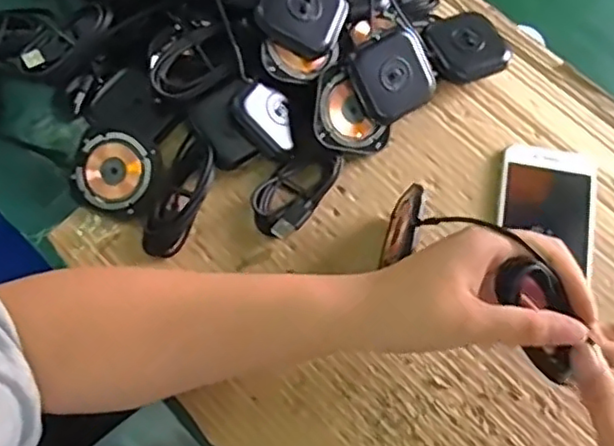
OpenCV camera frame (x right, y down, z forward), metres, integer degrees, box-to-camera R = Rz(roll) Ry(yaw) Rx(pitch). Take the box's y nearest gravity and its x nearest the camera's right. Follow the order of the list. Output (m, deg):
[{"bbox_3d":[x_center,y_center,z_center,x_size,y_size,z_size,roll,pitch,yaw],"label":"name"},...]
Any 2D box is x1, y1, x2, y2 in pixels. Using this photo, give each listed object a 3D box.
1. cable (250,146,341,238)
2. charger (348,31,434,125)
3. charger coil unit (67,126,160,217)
[{"bbox_3d":[-0.008,-0.023,0.445,0.040,0.018,0.073,34,74,10],"label":"cable"},{"bbox_3d":[0.063,-0.104,0.453,0.056,0.014,0.057,-35,103,-14],"label":"charger"},{"bbox_3d":[-0.136,-0.035,0.446,0.054,0.013,0.055,22,86,-2],"label":"charger coil unit"}]

